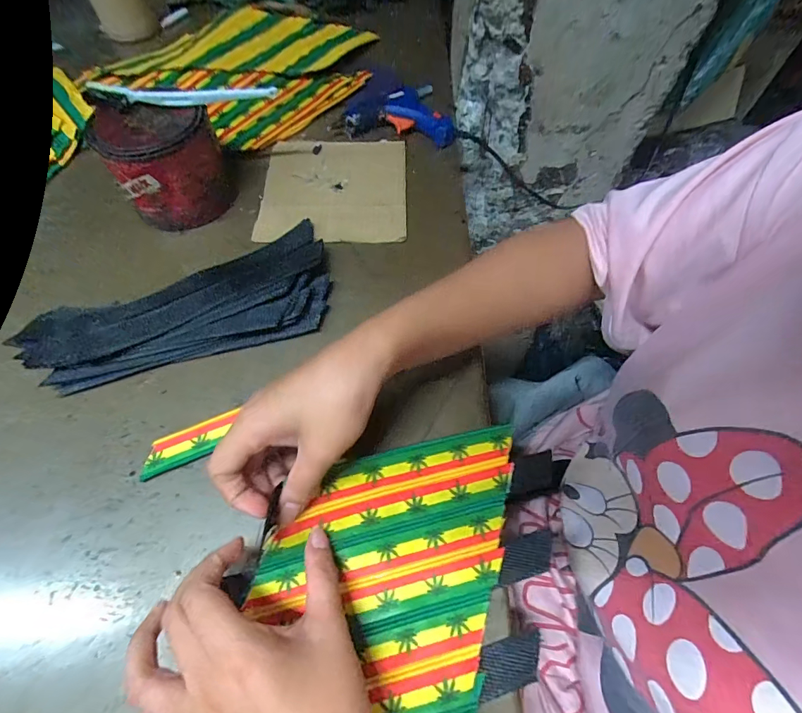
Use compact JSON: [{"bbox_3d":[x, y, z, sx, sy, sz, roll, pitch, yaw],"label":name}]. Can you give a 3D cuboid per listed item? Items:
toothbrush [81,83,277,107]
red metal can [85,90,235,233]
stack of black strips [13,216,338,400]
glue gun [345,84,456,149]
[{"bbox_3d":[-0.198,-0.238,0.370,0.164,0.013,0.021,-2,62,-1],"label":"toothbrush"},{"bbox_3d":[-0.223,-0.187,0.395,0.098,0.087,0.094,-25,65,-13],"label":"red metal can"},{"bbox_3d":[-0.185,-0.048,0.356,0.240,0.024,0.111,-17,63,-9],"label":"stack of black strips"},{"bbox_3d":[0.002,-0.297,0.490,0.125,0.024,0.092,5,62,3],"label":"glue gun"}]

